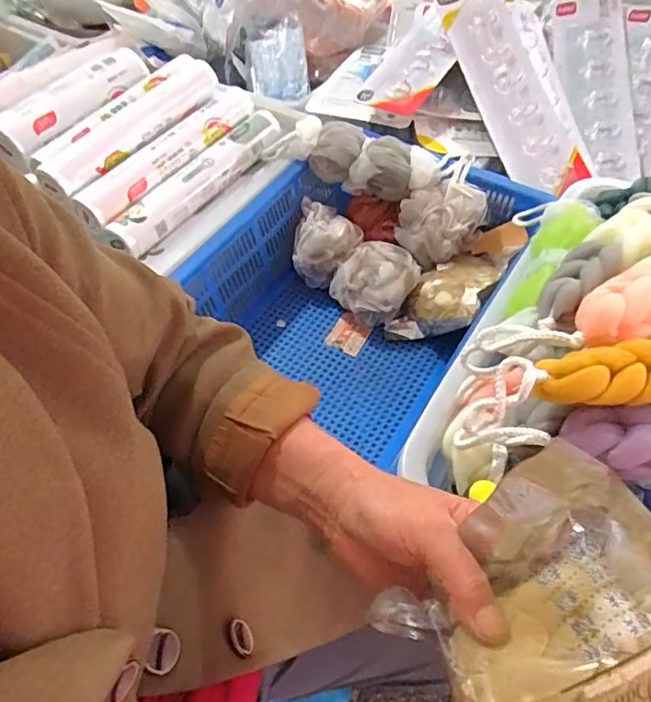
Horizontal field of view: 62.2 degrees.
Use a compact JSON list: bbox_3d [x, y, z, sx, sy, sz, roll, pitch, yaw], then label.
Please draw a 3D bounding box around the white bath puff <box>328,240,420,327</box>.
[{"bbox_3d":[0.070,-0.097,0.741,0.102,0.070,0.106,28,61,20],"label":"white bath puff"}]

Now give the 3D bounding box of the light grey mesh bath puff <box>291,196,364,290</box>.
[{"bbox_3d":[0.004,-0.158,0.782,0.093,0.079,0.103,11,56,10],"label":"light grey mesh bath puff"}]

